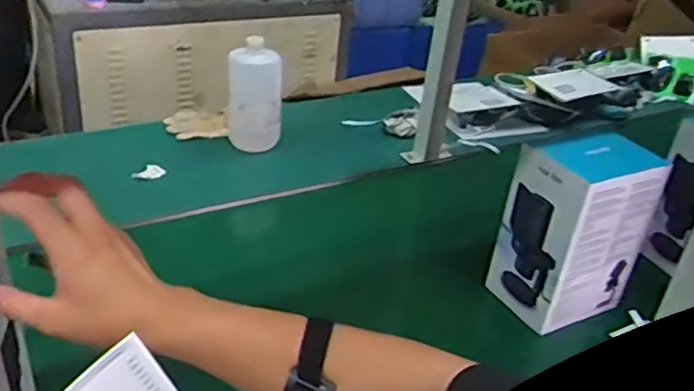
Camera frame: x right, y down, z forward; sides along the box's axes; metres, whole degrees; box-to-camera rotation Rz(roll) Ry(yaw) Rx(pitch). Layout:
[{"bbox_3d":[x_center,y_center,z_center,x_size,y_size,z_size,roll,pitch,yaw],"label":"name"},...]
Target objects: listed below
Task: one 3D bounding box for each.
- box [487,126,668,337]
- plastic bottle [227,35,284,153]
[{"bbox_3d":[0.306,0.043,0.890,0.160,0.224,0.117,-9,34,-26],"label":"box"},{"bbox_3d":[-0.166,-0.179,1.230,0.099,0.194,0.084,5,31,-4],"label":"plastic bottle"}]

